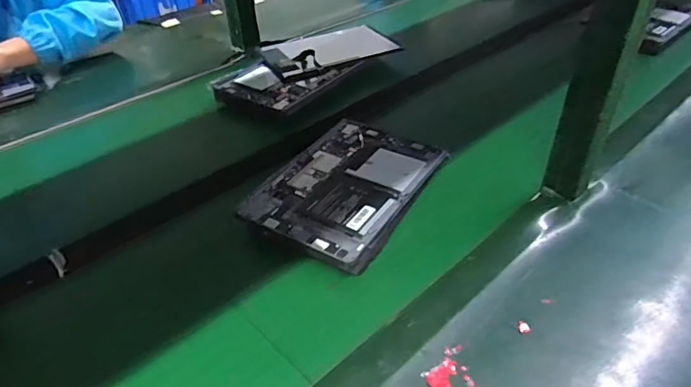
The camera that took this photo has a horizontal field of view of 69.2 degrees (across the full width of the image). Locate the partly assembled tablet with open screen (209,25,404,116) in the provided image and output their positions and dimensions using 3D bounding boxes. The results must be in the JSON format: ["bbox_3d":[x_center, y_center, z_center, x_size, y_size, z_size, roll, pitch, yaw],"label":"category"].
[{"bbox_3d":[-0.073,-0.244,0.925,0.205,0.026,0.336,29,52,32],"label":"partly assembled tablet with open screen"}]

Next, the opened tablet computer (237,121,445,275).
[{"bbox_3d":[0.004,-0.014,0.637,0.172,0.018,0.252,24,45,22],"label":"opened tablet computer"}]

